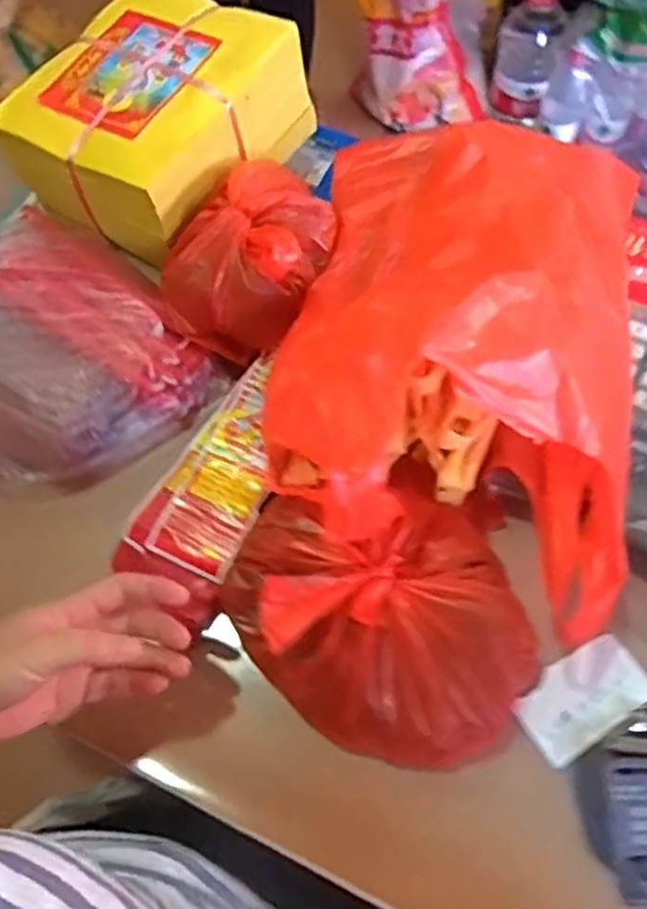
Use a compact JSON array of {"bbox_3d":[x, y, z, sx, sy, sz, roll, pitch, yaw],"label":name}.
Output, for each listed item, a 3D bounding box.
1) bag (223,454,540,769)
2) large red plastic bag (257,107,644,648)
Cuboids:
[{"bbox_3d":[0.036,0.106,0.492,0.176,0.080,0.203,-25,67,-8],"label":"bag"},{"bbox_3d":[0.105,-0.106,0.516,0.245,0.144,0.420,8,67,6],"label":"large red plastic bag"}]

